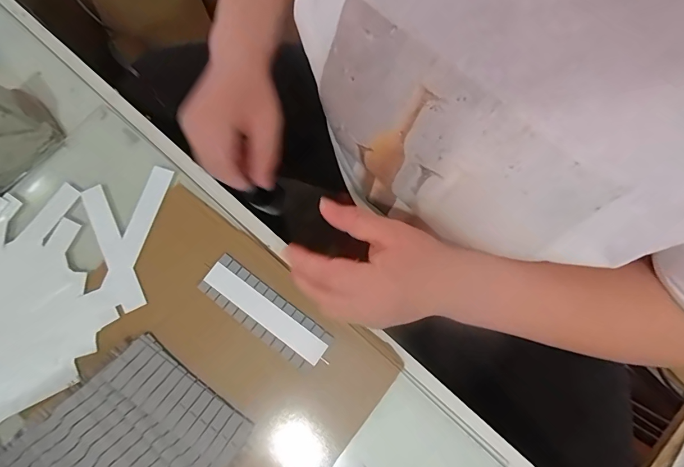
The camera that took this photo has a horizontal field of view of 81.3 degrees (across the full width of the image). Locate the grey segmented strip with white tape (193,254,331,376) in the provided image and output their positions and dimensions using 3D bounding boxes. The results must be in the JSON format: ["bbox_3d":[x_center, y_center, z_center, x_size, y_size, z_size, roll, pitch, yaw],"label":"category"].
[{"bbox_3d":[-0.069,0.071,0.356,0.124,0.009,0.039,36,81,7],"label":"grey segmented strip with white tape"}]

